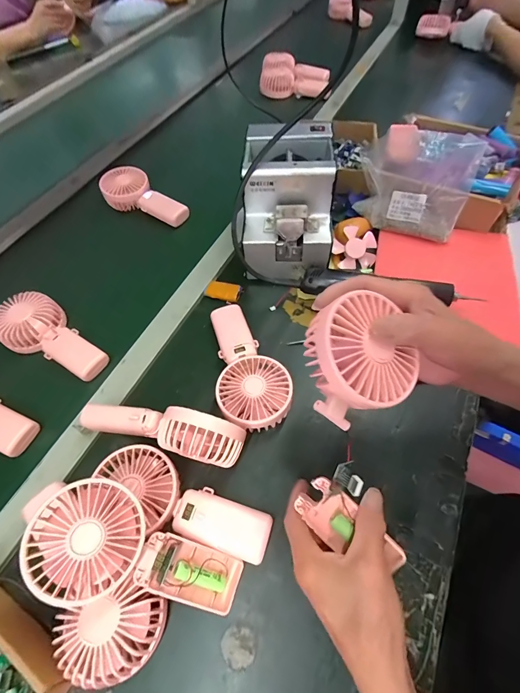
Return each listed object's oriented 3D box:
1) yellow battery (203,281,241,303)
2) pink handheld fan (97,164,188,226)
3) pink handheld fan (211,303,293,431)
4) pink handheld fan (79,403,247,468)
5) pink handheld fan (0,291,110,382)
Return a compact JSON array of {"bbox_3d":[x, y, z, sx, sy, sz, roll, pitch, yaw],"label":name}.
[{"bbox_3d":[-0.056,-0.087,0.512,0.052,0.014,0.029,11,59,10],"label":"yellow battery"},{"bbox_3d":[-0.211,-0.282,0.638,0.178,0.042,0.083,28,62,7],"label":"pink handheld fan"},{"bbox_3d":[-0.019,0.022,0.431,0.084,0.045,0.190,-14,56,-5],"label":"pink handheld fan"},{"bbox_3d":[-0.107,0.083,0.356,0.185,0.068,0.047,14,60,12],"label":"pink handheld fan"},{"bbox_3d":[-0.296,-0.009,0.471,0.175,0.052,0.083,31,65,21],"label":"pink handheld fan"}]

